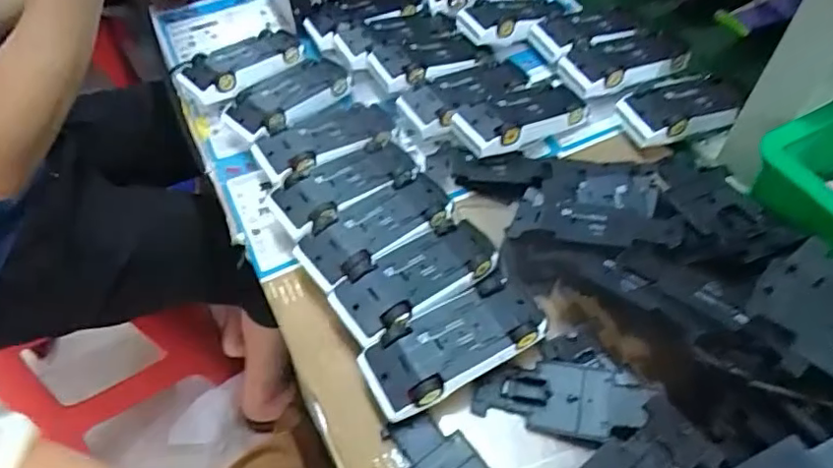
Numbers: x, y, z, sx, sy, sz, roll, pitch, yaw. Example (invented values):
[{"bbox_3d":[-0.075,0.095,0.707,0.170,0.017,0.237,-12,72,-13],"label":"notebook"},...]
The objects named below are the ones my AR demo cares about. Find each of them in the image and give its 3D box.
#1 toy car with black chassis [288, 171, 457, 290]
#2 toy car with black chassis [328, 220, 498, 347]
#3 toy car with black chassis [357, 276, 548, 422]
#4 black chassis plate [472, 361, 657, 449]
[{"bbox_3d":[-0.030,0.002,0.461,0.125,0.034,0.056,-28,57,-19],"label":"toy car with black chassis"},{"bbox_3d":[0.002,0.038,0.433,0.127,0.037,0.057,-29,57,-19],"label":"toy car with black chassis"},{"bbox_3d":[0.026,0.080,0.400,0.128,0.034,0.056,-24,56,-16],"label":"toy car with black chassis"},{"bbox_3d":[0.095,0.111,0.383,0.109,0.012,0.051,2,51,21],"label":"black chassis plate"}]

